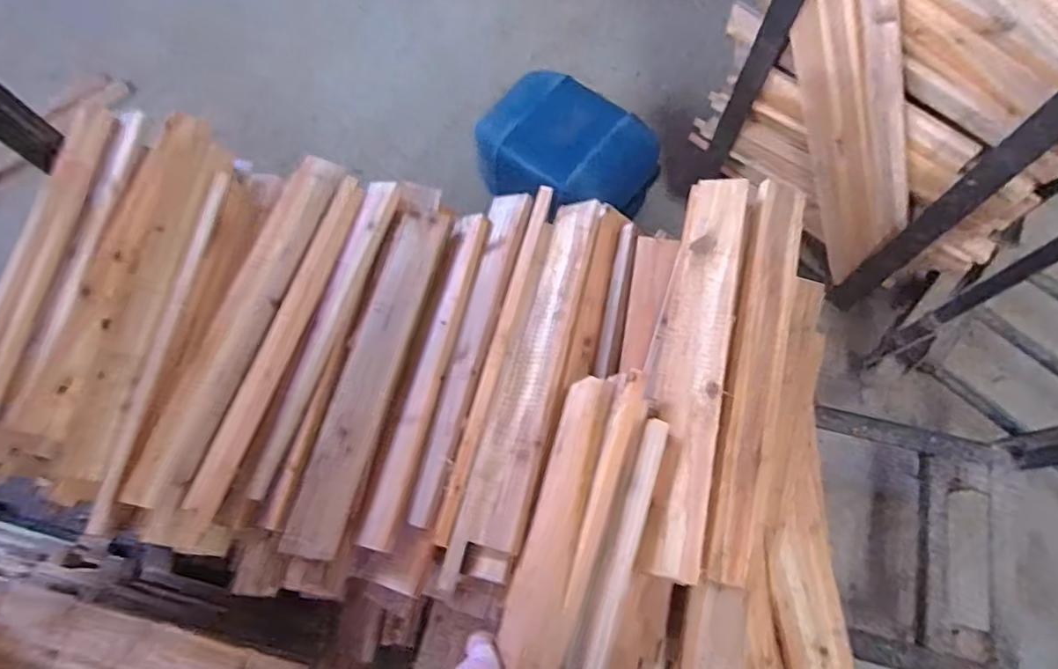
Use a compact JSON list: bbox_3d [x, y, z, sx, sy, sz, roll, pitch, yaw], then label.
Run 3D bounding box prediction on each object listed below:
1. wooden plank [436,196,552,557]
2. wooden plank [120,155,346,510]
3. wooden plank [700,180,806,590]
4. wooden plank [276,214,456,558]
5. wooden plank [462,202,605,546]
[{"bbox_3d":[-0.038,0.012,0.724,0.025,0.022,0.512,14,69,6],"label":"wooden plank"},{"bbox_3d":[-0.411,-0.033,0.786,0.084,0.017,0.553,15,69,6],"label":"wooden plank"},{"bbox_3d":[0.283,0.037,0.667,0.080,0.036,0.515,15,69,6],"label":"wooden plank"},{"bbox_3d":[-0.219,0.042,0.745,0.076,0.027,0.494,13,69,6],"label":"wooden plank"},{"bbox_3d":[0.017,0.022,0.706,0.069,0.020,0.489,1,62,29],"label":"wooden plank"}]

